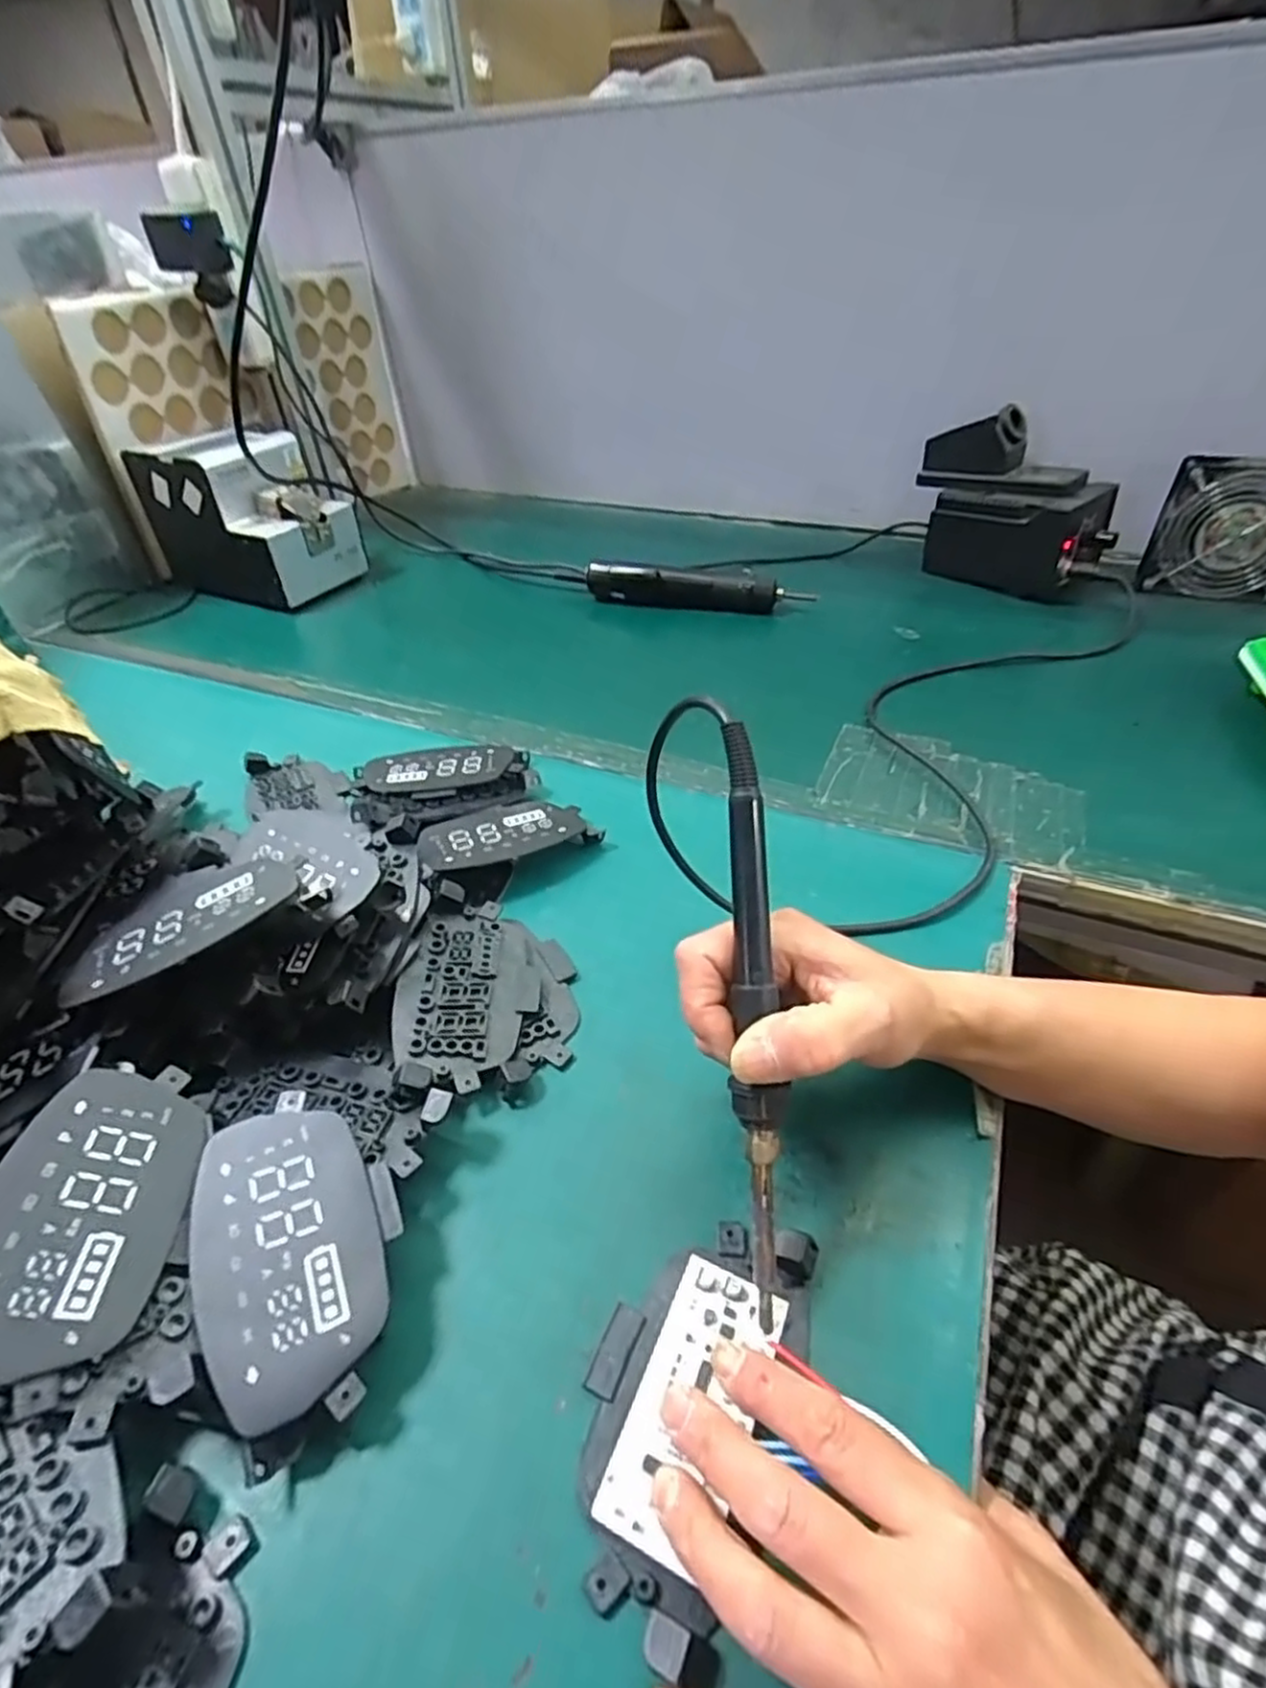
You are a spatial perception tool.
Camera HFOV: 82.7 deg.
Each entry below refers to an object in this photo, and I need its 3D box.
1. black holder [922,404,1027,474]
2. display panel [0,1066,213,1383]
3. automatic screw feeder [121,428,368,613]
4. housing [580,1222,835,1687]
[{"bbox_3d":[0.359,-0.423,0.752,0.094,0.055,0.064,12,44,16],"label":"black holder"},{"bbox_3d":[-0.199,0.132,0.261,0.063,0.005,0.099,17,40,-22],"label":"display panel"},{"bbox_3d":[-0.425,-0.365,0.800,0.203,0.145,0.127,16,44,20],"label":"automatic screw feeder"},{"bbox_3d":[0.018,0.185,0.244,0.064,0.015,0.118,17,45,21],"label":"housing"}]

